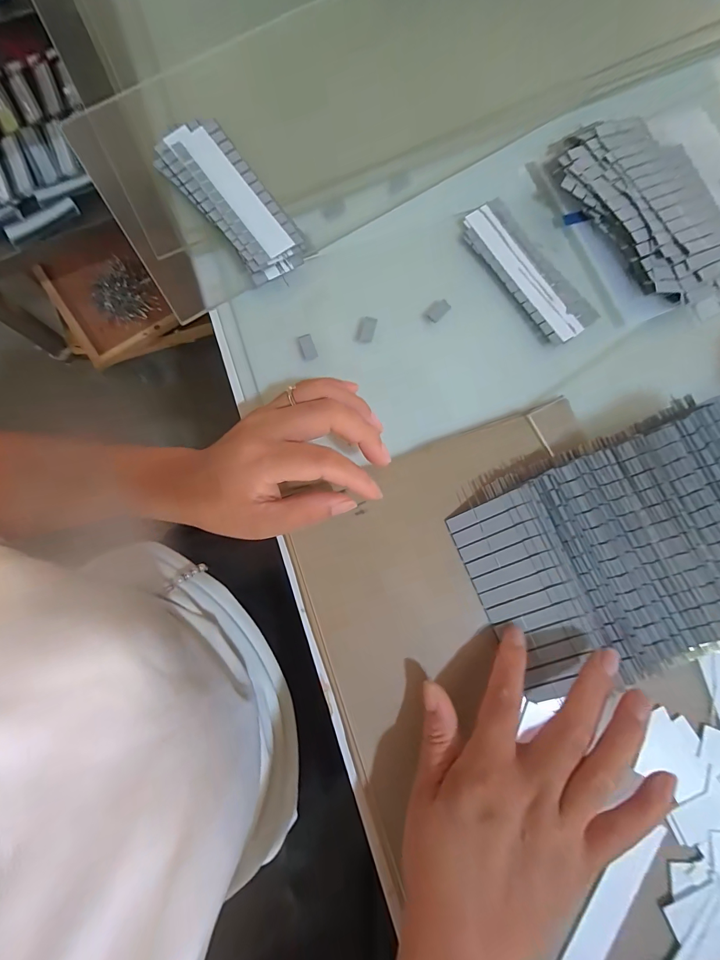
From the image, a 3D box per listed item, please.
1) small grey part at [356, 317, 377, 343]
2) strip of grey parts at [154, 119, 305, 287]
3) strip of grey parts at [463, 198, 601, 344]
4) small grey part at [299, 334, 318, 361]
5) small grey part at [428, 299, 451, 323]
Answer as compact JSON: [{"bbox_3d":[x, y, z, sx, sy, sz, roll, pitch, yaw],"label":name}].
[{"bbox_3d":[0.005,-0.114,0.291,0.011,0.004,0.019,17,80,2],"label":"small grey part"},{"bbox_3d":[-0.098,-0.211,0.292,0.052,0.015,0.141,-34,82,-7],"label":"strip of grey parts"},{"bbox_3d":[0.130,-0.165,0.302,0.044,0.005,0.127,-34,82,-7],"label":"strip of grey parts"},{"bbox_3d":[-0.039,-0.099,0.288,0.010,0.004,0.018,-20,81,-4],"label":"small grey part"},{"bbox_3d":[0.060,-0.129,0.293,0.018,0.004,0.011,-44,84,-8],"label":"small grey part"}]

